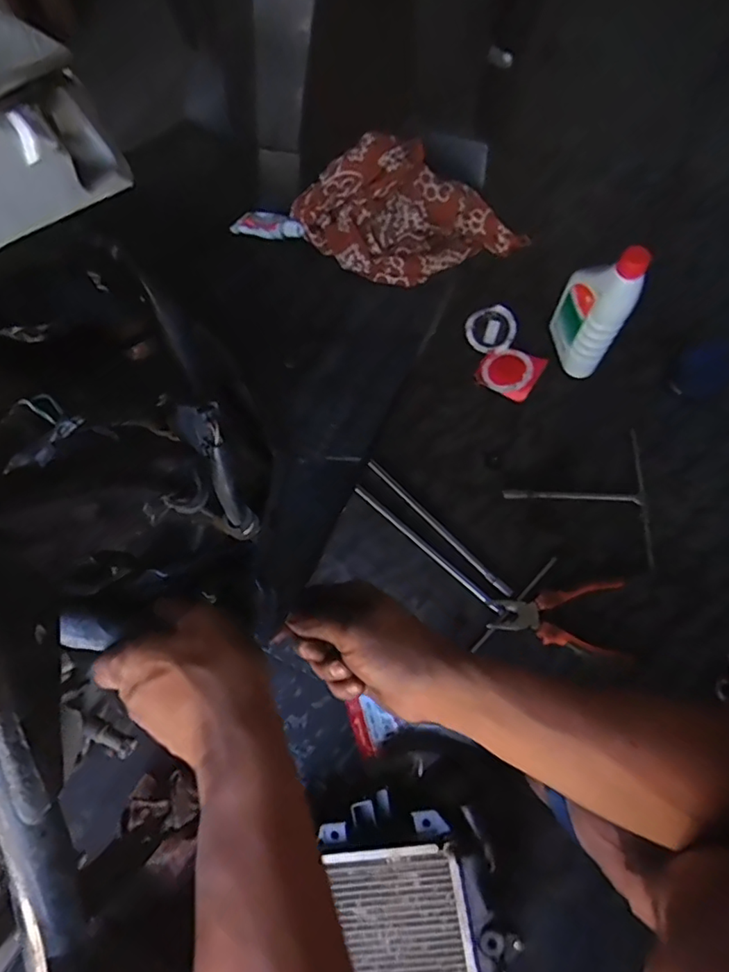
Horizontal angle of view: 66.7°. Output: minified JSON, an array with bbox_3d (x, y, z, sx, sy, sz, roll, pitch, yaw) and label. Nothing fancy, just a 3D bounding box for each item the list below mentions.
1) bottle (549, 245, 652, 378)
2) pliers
[{"bbox_3d":[0.285,-0.224,0.683,0.042,0.195,0.091,-8,71,-1],"label":"bottle"},{"bbox_3d":[0.222,0.153,0.637,0.147,0.030,0.083,0,71,2],"label":"pliers"}]

